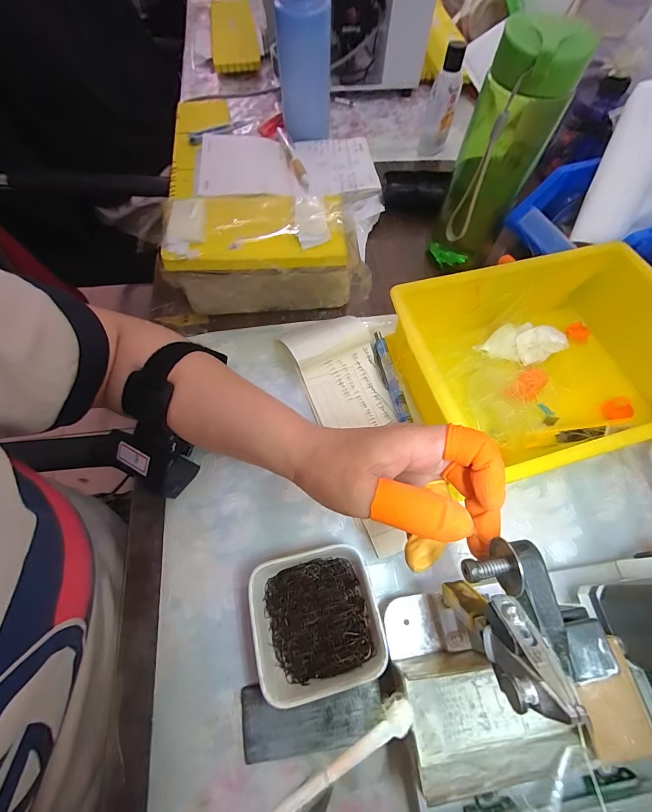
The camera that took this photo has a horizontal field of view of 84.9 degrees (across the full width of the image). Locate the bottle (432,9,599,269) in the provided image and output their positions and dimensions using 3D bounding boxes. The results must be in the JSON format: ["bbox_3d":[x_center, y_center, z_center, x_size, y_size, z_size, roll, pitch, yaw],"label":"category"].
[{"bbox_3d":[0.156,-0.216,0.342,0.066,0.212,0.064,20,64,8],"label":"bottle"}]

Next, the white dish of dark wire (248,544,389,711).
[{"bbox_3d":[-0.007,0.143,0.241,0.080,0.032,0.079,-10,63,-7],"label":"white dish of dark wire"}]

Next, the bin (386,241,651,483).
[{"bbox_3d":[0.194,-0.037,0.314,0.252,0.074,0.171,-13,64,-9],"label":"bin"}]

